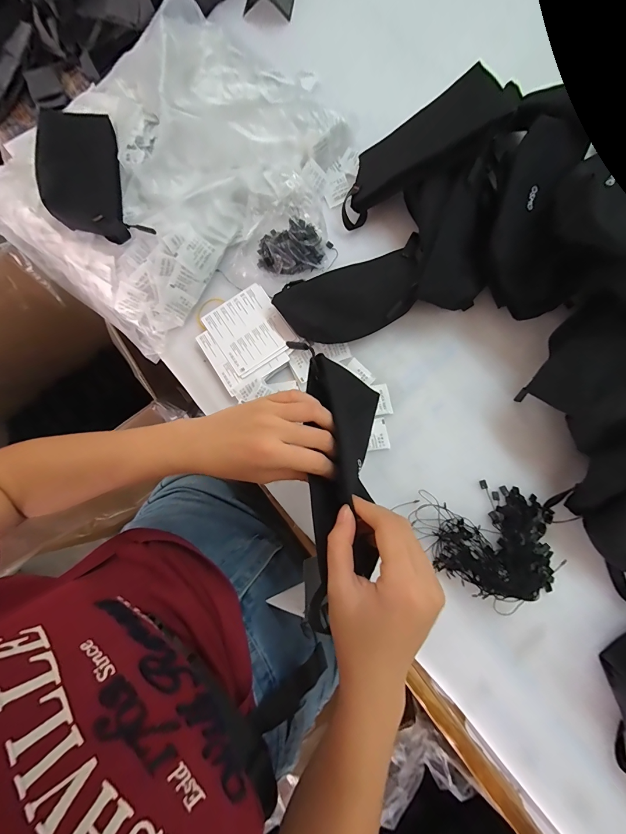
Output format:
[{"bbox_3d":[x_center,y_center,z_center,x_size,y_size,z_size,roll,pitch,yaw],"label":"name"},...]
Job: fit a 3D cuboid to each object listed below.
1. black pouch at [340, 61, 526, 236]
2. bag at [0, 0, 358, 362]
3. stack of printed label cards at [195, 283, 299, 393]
[{"bbox_3d":[0.127,-0.336,0.420,0.210,0.026,0.094,-18,76,33],"label":"black pouch"},{"bbox_3d":[-0.193,-0.363,0.463,0.399,0.065,0.467,38,81,8],"label":"bag"},{"bbox_3d":[-0.089,-0.105,0.445,0.112,0.010,0.117,-34,79,-6],"label":"stack of printed label cards"}]

